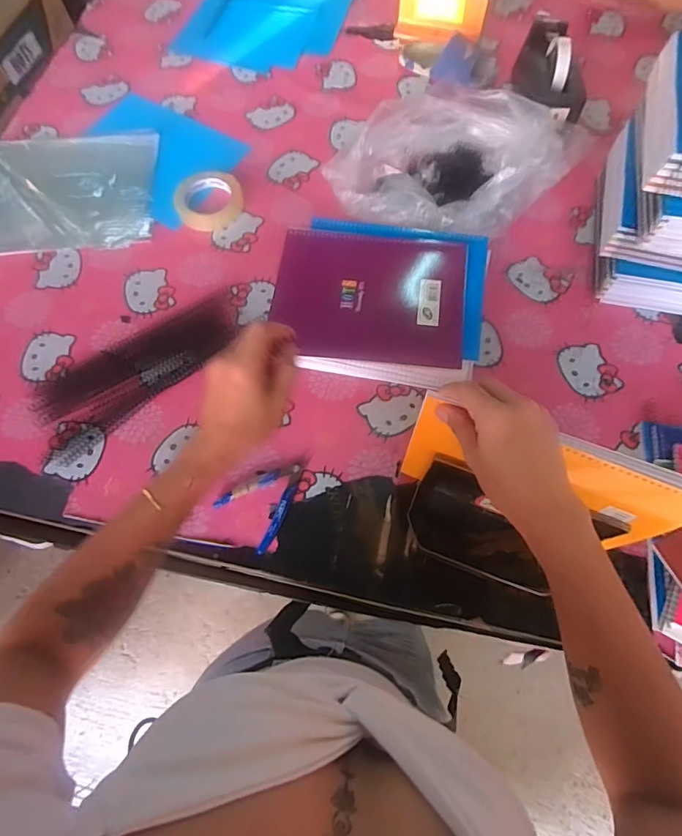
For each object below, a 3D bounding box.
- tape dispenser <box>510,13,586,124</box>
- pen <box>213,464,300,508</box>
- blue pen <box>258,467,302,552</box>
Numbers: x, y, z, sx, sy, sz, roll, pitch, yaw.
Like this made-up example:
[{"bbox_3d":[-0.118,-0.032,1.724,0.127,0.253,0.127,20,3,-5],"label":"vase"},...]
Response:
[{"bbox_3d":[0.338,-0.554,0.790,0.075,0.121,0.205,2,68,3],"label":"tape dispenser"},{"bbox_3d":[-0.104,0.080,0.600,0.109,0.010,0.016,-25,69,-8],"label":"pen"},{"bbox_3d":[-0.071,0.110,0.587,0.014,0.010,0.112,19,69,9],"label":"blue pen"}]

